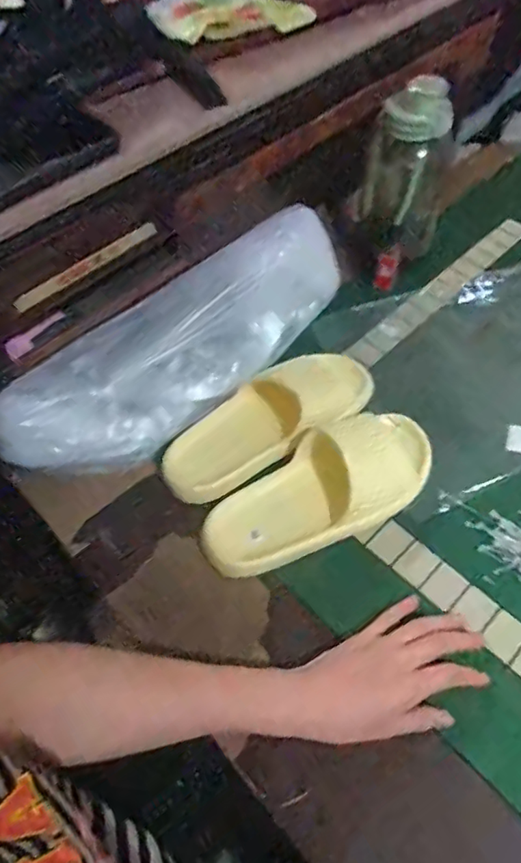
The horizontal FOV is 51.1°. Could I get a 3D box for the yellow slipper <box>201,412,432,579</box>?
[{"bbox_3d":[0.060,0.049,0.519,0.242,0.083,0.095,-21,57,-13],"label":"yellow slipper"}]

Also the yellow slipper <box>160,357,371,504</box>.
[{"bbox_3d":[0.010,-0.021,0.572,0.249,0.063,0.096,-27,59,-17],"label":"yellow slipper"}]

